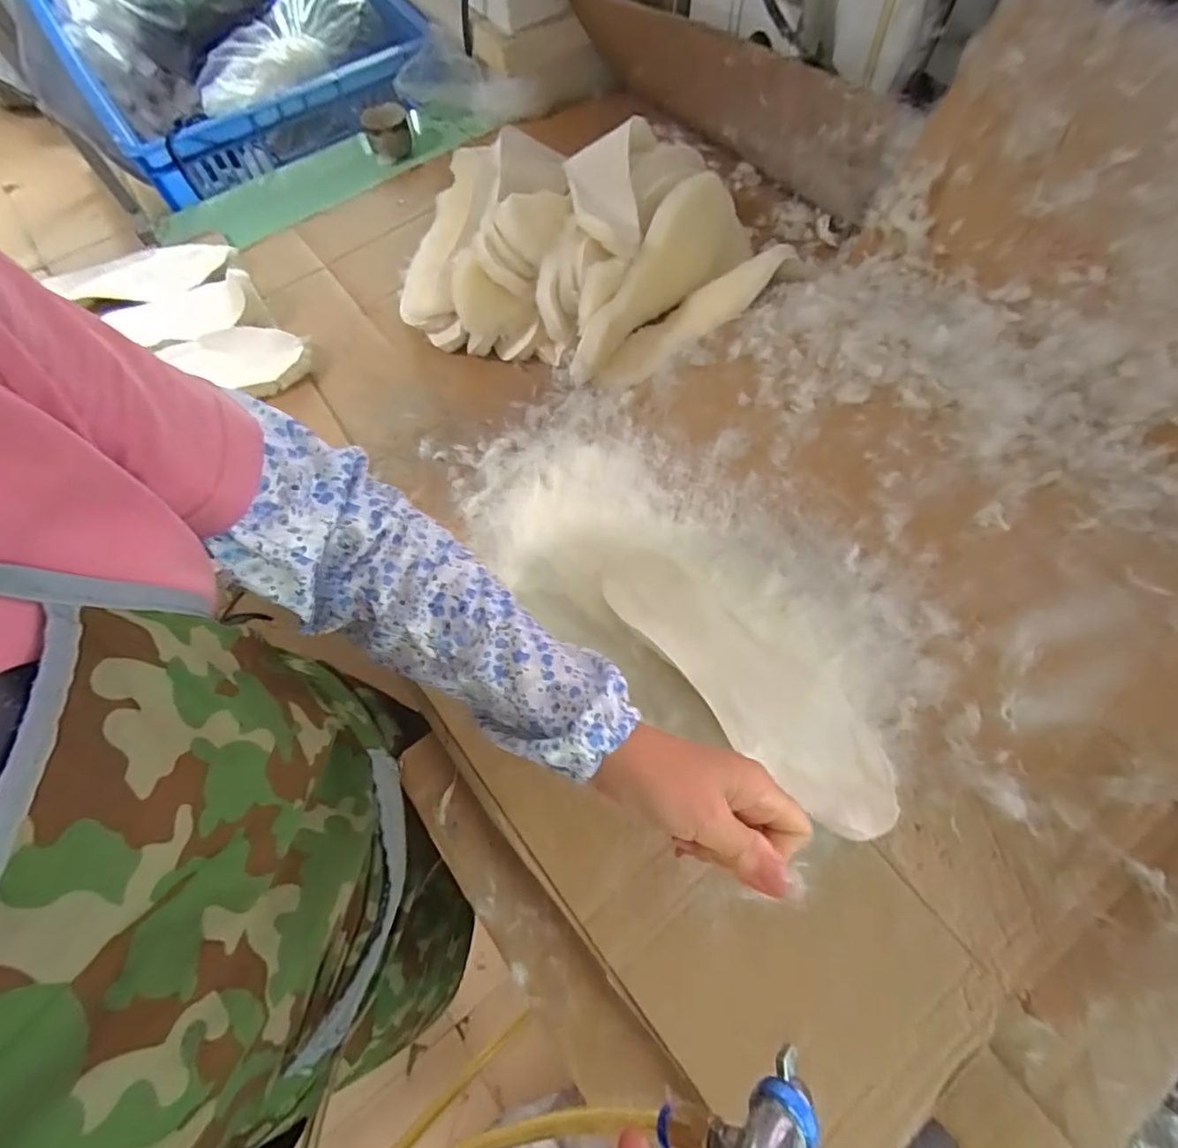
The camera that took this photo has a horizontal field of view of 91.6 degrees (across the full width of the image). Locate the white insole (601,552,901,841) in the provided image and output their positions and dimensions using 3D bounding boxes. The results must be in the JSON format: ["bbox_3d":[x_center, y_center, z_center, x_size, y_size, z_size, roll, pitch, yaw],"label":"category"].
[{"bbox_3d":[0.121,0.078,0.445,0.082,0.024,0.262,-41,70,-13],"label":"white insole"}]

